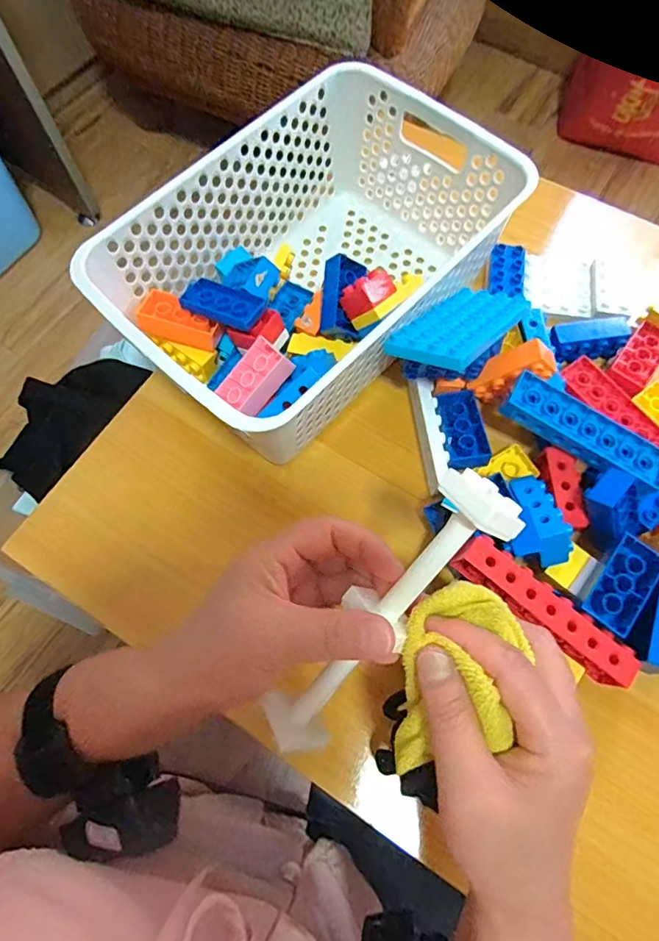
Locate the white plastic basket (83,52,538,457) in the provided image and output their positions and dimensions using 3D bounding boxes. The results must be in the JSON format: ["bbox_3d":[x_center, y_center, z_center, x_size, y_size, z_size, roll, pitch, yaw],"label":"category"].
[{"bbox_3d":[-0.013,-0.165,0.418,0.203,0.116,0.304,41,76,14],"label":"white plastic basket"}]

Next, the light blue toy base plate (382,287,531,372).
[{"bbox_3d":[0.104,-0.115,0.396,0.063,0.010,0.127,23,47,29],"label":"light blue toy base plate"}]

